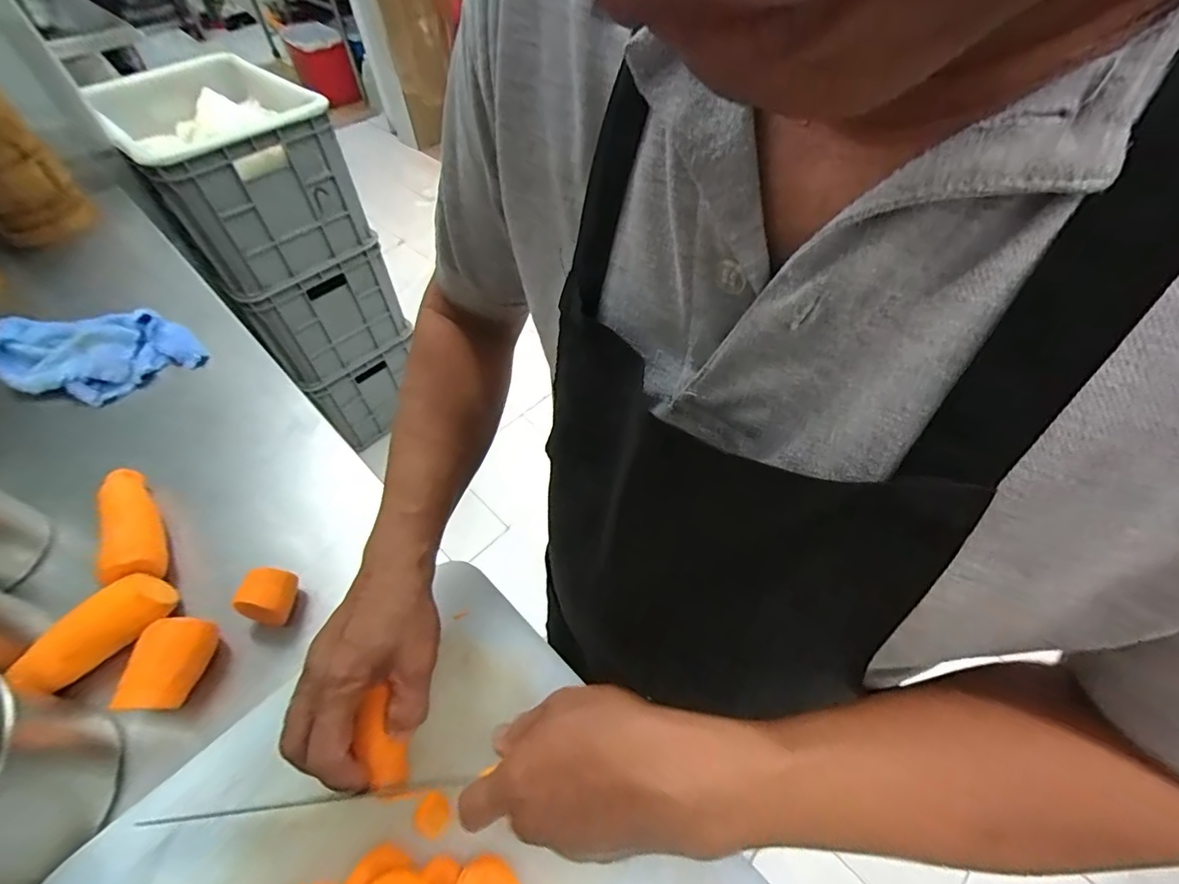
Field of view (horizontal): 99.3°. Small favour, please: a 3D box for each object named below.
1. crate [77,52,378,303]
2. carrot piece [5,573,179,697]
[{"bbox_3d":[-0.755,-0.574,1.085,0.422,0.322,0.337,36,62,25],"label":"crate"},{"bbox_3d":[-0.394,0.152,0.399,0.039,0.037,0.104,31,60,23],"label":"carrot piece"}]

